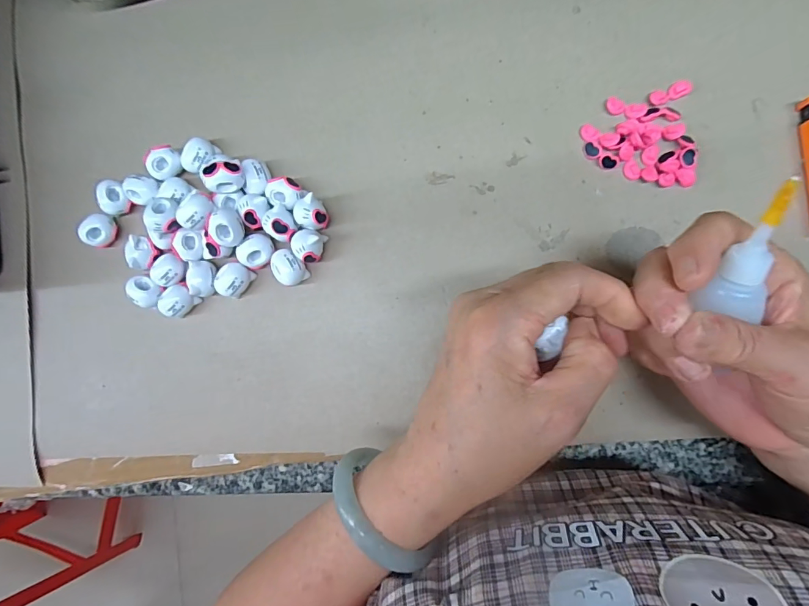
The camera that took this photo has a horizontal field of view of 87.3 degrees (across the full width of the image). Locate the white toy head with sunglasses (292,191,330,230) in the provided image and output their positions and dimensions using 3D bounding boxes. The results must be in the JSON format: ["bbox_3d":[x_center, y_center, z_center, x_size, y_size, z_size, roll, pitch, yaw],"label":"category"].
[{"bbox_3d":[-0.064,-0.059,0.292,0.019,0.025,0.022,-25,86,9],"label":"white toy head with sunglasses"}]

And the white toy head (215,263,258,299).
[{"bbox_3d":[-0.122,-0.017,0.308,0.025,0.022,0.018,-42,84,7],"label":"white toy head"}]

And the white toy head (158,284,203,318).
[{"bbox_3d":[-0.167,-0.003,0.315,0.023,0.021,0.022,0,90,9],"label":"white toy head"}]

